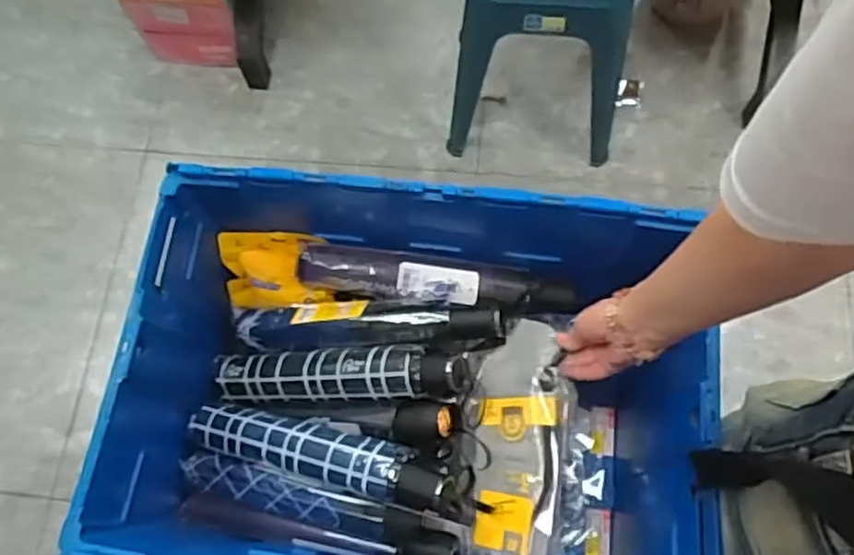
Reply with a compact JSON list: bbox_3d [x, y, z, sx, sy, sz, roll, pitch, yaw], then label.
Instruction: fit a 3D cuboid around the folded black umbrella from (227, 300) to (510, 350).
[{"bbox_3d":[-0.075,0.053,0.779,0.318,0.037,0.059,-2,70,17],"label":"folded black umbrella"}]

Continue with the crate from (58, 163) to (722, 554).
[{"bbox_3d":[-0.028,0.135,0.774,0.605,0.289,0.421,6,71,5],"label":"crate"}]

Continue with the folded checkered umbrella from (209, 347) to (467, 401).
[{"bbox_3d":[-0.109,0.110,0.768,0.312,0.051,0.059,-5,69,21],"label":"folded checkered umbrella"}]

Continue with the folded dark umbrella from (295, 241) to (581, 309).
[{"bbox_3d":[0.011,0.004,0.795,0.317,0.054,0.053,6,71,5],"label":"folded dark umbrella"}]

